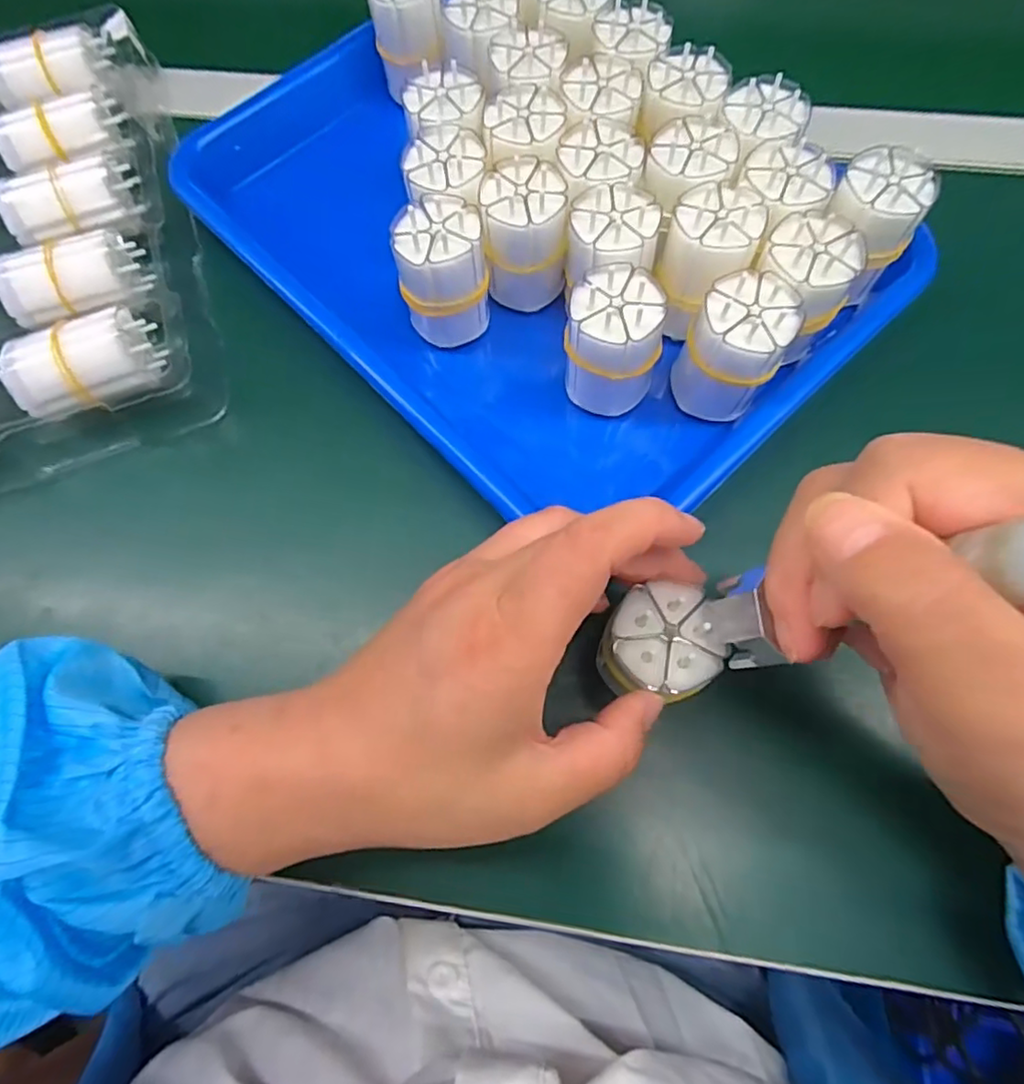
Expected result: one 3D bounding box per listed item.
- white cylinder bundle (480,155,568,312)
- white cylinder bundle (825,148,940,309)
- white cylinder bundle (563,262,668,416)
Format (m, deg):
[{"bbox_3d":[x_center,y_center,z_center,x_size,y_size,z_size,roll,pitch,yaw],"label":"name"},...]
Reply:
[{"bbox_3d":[0.006,-0.143,0.288,0.036,0.055,0.035,-1,70,2],"label":"white cylinder bundle"},{"bbox_3d":[0.160,-0.143,0.278,0.037,0.053,0.039,25,73,11],"label":"white cylinder bundle"},{"bbox_3d":[0.043,-0.086,0.266,0.042,0.058,0.043,13,71,7],"label":"white cylinder bundle"}]

